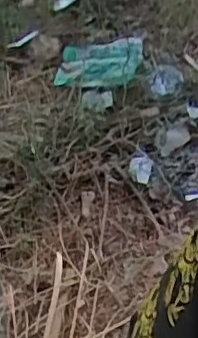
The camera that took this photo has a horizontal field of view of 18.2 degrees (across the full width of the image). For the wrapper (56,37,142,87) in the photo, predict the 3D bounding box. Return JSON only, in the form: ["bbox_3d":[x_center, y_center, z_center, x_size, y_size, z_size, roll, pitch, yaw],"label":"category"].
[{"bbox_3d":[0.000,-0.209,1.221,0.163,0.015,0.124,1,57,18],"label":"wrapper"}]

